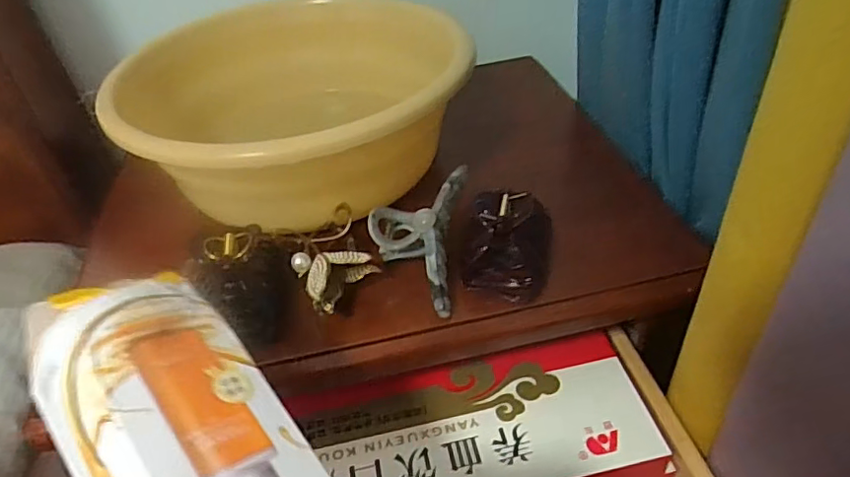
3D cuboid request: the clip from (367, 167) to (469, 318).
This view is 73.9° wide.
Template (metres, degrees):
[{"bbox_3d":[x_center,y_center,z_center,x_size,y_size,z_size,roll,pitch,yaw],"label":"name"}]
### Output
[{"bbox_3d":[-0.007,-0.002,0.421,0.067,0.040,0.120,2,41,10],"label":"clip"}]

